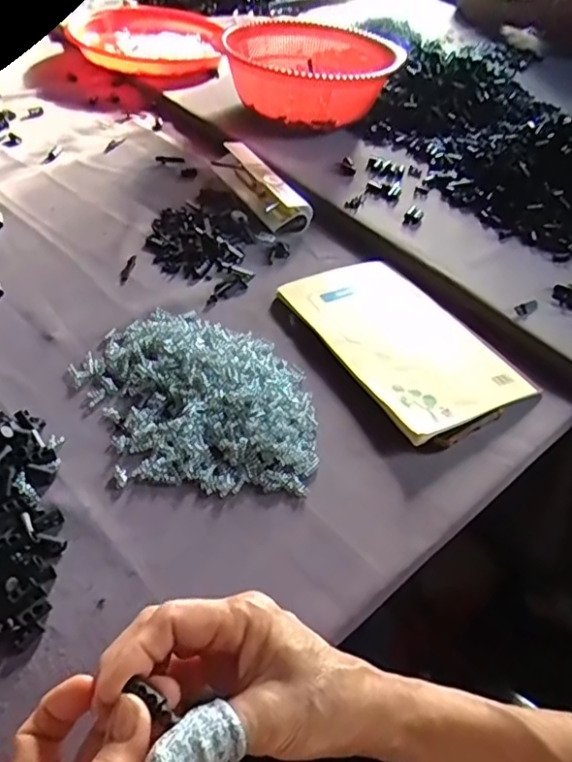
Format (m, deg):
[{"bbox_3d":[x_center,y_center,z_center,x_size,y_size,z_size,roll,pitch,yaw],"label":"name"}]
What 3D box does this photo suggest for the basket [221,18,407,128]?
[{"bbox_3d":[0.037,-0.426,0.816,0.219,0.089,0.236,9,45,1],"label":"basket"}]

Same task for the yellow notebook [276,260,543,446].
[{"bbox_3d":[0.102,-0.041,0.516,0.138,0.013,0.206,-21,51,-25],"label":"yellow notebook"}]

